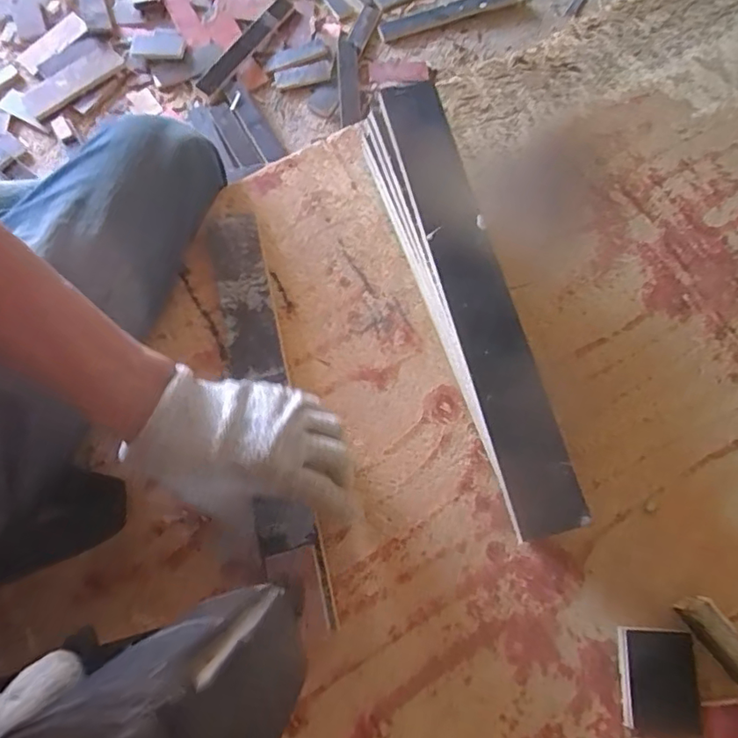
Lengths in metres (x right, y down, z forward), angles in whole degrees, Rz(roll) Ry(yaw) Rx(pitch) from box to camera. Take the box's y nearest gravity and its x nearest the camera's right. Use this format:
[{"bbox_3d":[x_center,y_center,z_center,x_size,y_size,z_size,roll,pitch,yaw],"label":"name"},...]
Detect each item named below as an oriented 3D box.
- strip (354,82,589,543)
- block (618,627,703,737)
[{"bbox_3d":[0.073,-0.058,0.447,0.064,0.095,0.388,-15,70,-1],"label":"strip"},{"bbox_3d":[0.204,0.219,0.382,0.047,0.010,0.064,3,71,3],"label":"block"}]

